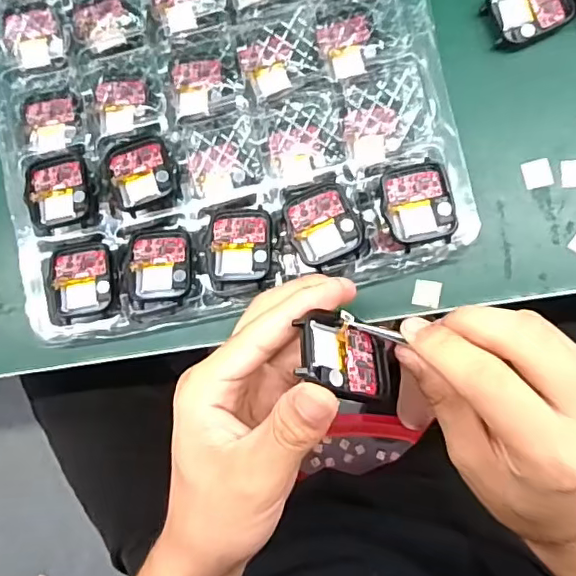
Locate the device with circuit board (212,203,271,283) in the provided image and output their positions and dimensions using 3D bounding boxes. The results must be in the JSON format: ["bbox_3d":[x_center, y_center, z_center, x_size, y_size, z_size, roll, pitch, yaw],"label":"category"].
[{"bbox_3d":[-0.027,-0.025,0.324,0.035,0.006,0.043,1,87,6],"label":"device with circuit board"}]

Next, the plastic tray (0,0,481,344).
[{"bbox_3d":[-0.050,-0.121,0.339,0.264,0.030,0.262,-12,86,6],"label":"plastic tray"}]

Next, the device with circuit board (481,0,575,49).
[{"bbox_3d":[0.140,-0.165,0.328,0.044,0.011,0.036,-24,85,5],"label":"device with circuit board"}]

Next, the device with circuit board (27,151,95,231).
[{"bbox_3d":[-0.137,-0.059,0.337,0.039,0.007,0.047,-10,86,6],"label":"device with circuit board"}]

